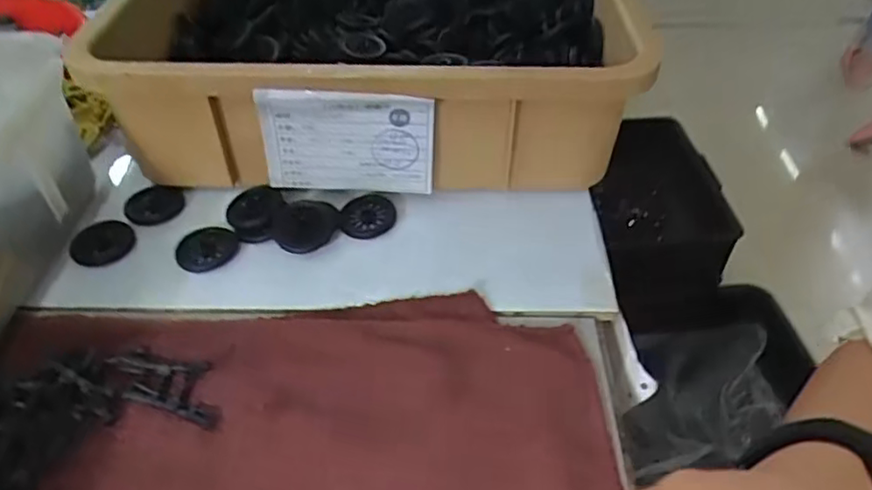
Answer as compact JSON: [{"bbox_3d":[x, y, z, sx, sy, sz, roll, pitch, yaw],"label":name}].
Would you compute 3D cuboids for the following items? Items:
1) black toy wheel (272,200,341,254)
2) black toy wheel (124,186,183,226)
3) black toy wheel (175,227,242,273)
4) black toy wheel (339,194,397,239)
[{"bbox_3d":[-0.084,-0.012,0.413,0.038,0.015,0.038,-1,43,1],"label":"black toy wheel"},{"bbox_3d":[-0.195,-0.028,0.439,0.039,0.006,0.039,-1,43,1],"label":"black toy wheel"},{"bbox_3d":[-0.146,0.002,0.408,0.035,0.012,0.035,-1,43,1],"label":"black toy wheel"},{"bbox_3d":[-0.047,-0.018,0.428,0.037,0.011,0.036,-1,43,1],"label":"black toy wheel"}]

